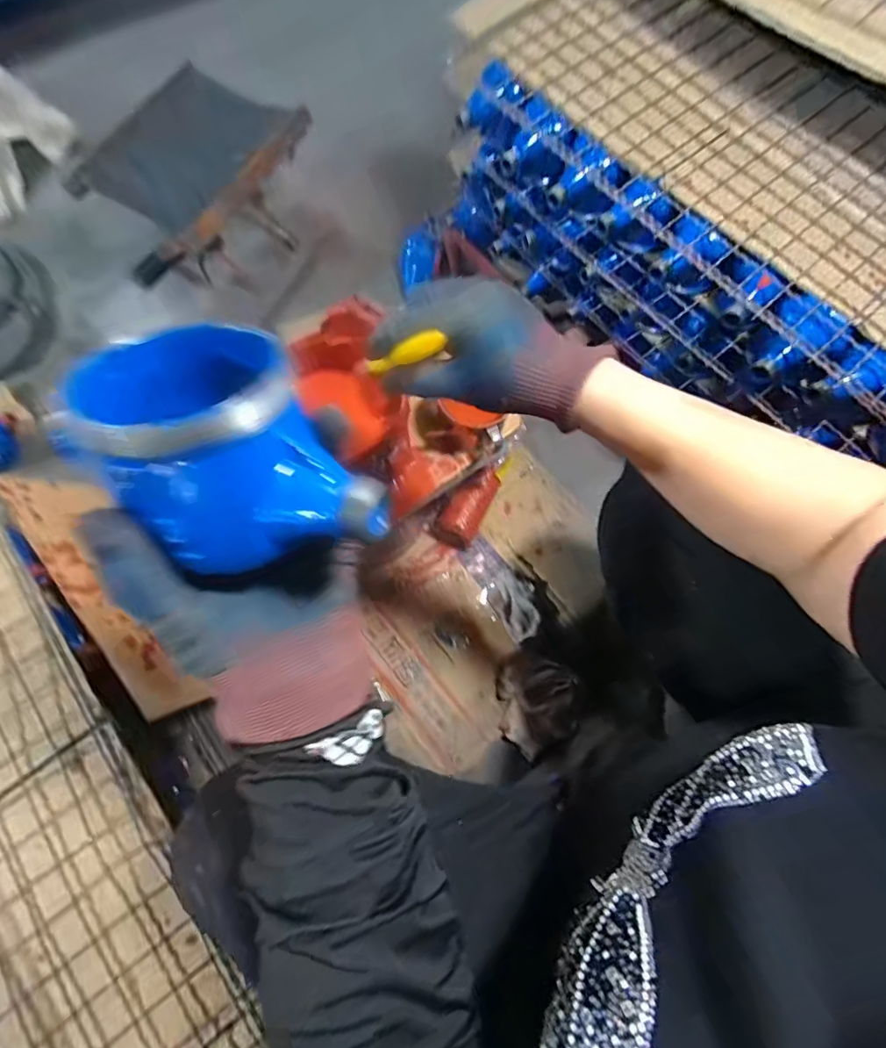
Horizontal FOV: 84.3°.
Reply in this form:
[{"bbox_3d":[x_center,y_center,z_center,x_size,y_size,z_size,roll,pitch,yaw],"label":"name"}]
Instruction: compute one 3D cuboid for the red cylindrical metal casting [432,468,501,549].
[{"bbox_3d":[0.039,-0.031,0.817,0.073,0.071,0.129,27,73,7],"label":"red cylindrical metal casting"}]

